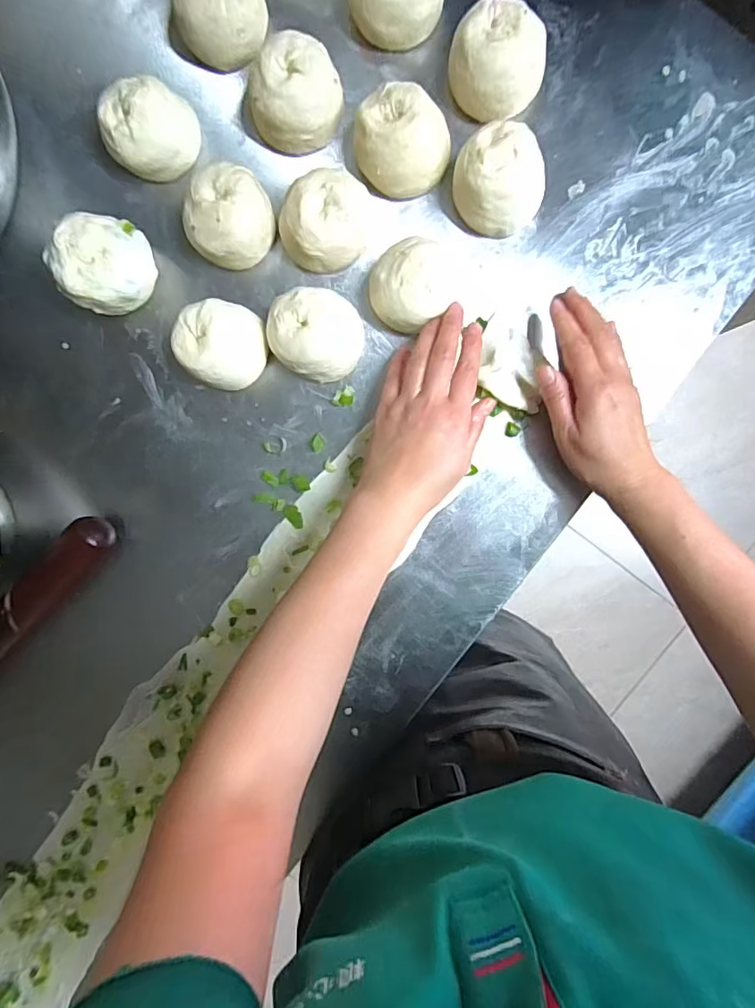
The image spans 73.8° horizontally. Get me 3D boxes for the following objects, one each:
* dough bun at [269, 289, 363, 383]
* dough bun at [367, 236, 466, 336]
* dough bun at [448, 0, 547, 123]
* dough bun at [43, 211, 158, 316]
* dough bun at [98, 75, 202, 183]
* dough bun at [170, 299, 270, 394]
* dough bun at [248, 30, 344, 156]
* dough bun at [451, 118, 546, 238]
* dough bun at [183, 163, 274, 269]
[{"bbox_3d":[-0.050,-0.138,0.414,0.072,0.044,0.066,0,94,2],"label":"dough bun"},{"bbox_3d":[0.029,-0.170,0.395,0.069,0.045,0.064,0,94,2],"label":"dough bun"},{"bbox_3d":[0.094,-0.346,0.396,0.068,0.045,0.067,0,94,2],"label":"dough bun"},{"bbox_3d":[-0.219,-0.190,0.408,0.071,0.062,0.067,-1,94,2],"label":"dough bun"},{"bbox_3d":[-0.185,-0.298,0.407,0.070,0.049,0.059,-3,94,2],"label":"dough bun"},{"bbox_3d":[-0.127,-0.130,0.417,0.066,0.049,0.064,0,94,2],"label":"dough bun"},{"bbox_3d":[-0.065,-0.322,0.402,0.070,0.044,0.064,0,94,2],"label":"dough bun"},{"bbox_3d":[0.098,-0.254,0.400,0.067,0.048,0.067,0,94,2],"label":"dough bun"},{"bbox_3d":[-0.121,-0.232,0.410,0.068,0.047,0.071,0,94,2],"label":"dough bun"}]

